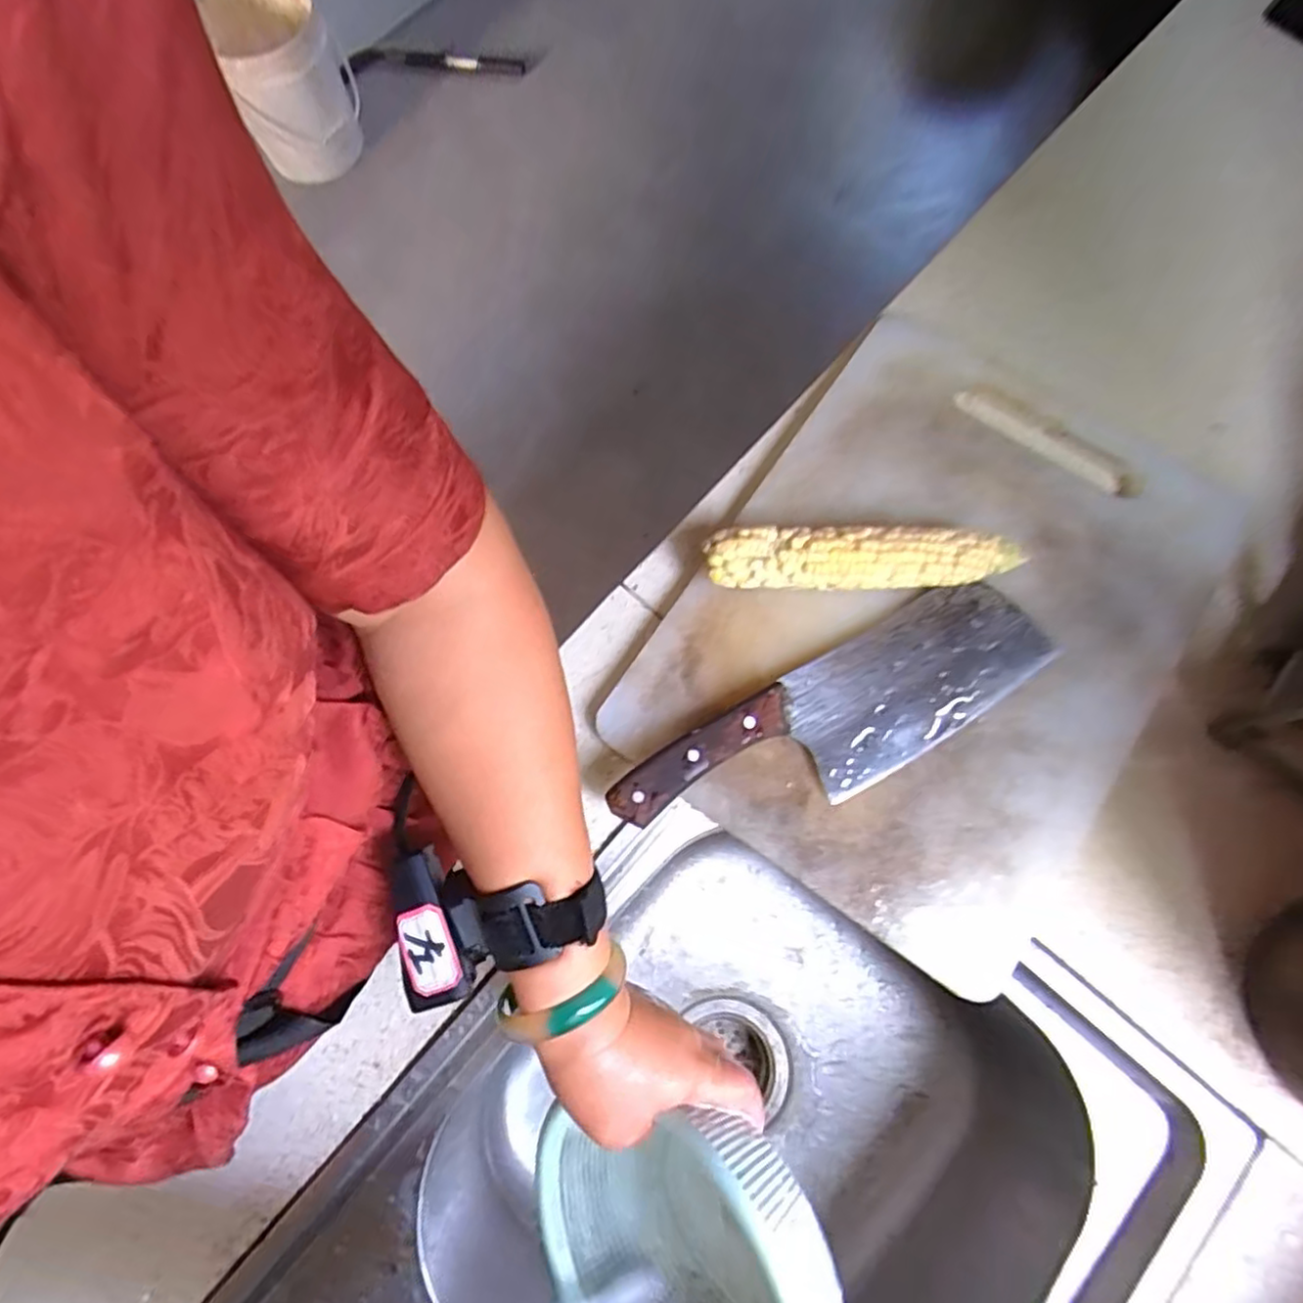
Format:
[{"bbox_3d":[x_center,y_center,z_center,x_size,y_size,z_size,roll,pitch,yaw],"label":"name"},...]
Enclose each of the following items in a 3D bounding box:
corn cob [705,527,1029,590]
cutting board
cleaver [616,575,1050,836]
[{"bbox_3d":[0.133,-0.059,0.442,0.194,0.040,0.036,0,75,1],"label":"corn cob"},{"bbox_3d":[0.191,-0.026,0.453,0.295,0.012,0.390,34,78,10],"label":"cutting board"},{"bbox_3d":[0.121,0.045,0.427,0.289,0.022,0.084,-30,81,-7],"label":"cleaver"}]

